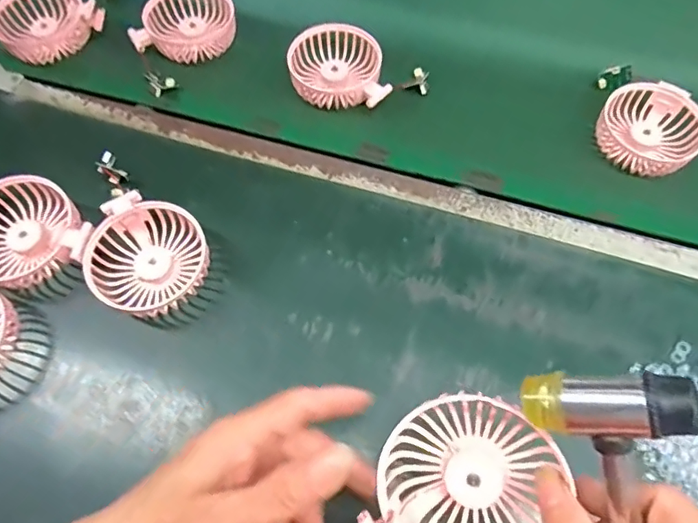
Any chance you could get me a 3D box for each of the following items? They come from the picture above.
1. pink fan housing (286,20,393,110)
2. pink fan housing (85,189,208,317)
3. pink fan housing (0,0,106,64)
[{"bbox_3d":[-0.007,-0.191,0.494,0.097,0.028,0.084,12,66,6],"label":"pink fan housing"},{"bbox_3d":[-0.156,-0.002,0.396,0.082,0.040,0.084,14,66,7],"label":"pink fan housing"},{"bbox_3d":[-0.311,-0.246,0.518,0.083,0.029,0.094,40,71,17],"label":"pink fan housing"}]

